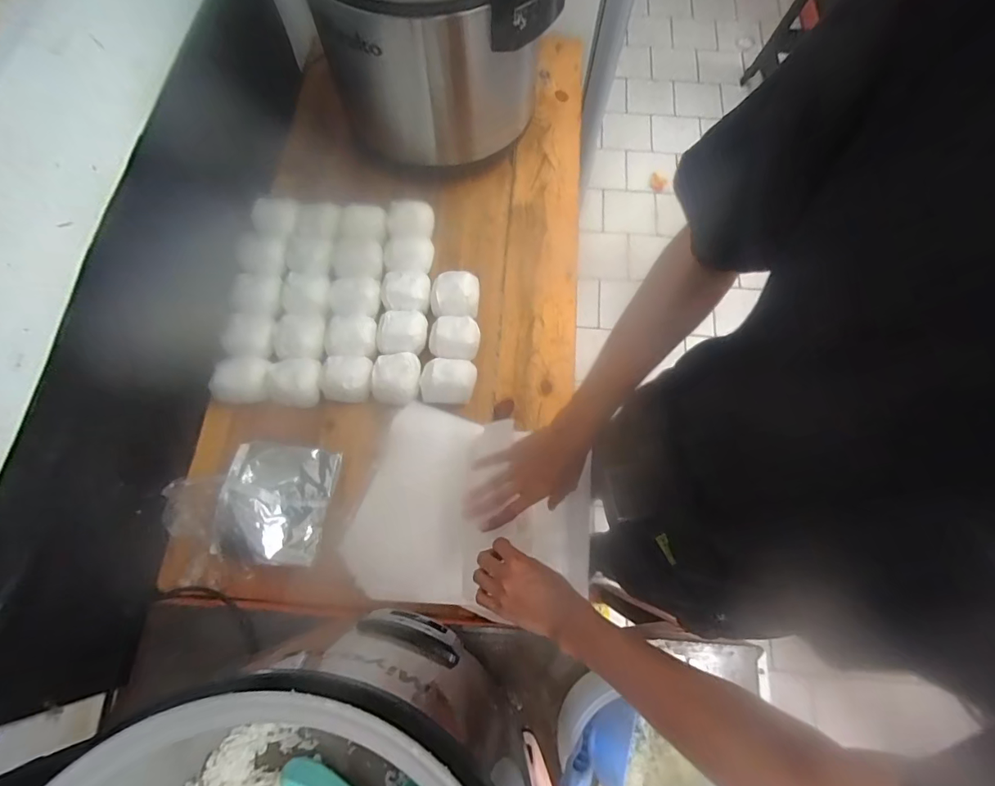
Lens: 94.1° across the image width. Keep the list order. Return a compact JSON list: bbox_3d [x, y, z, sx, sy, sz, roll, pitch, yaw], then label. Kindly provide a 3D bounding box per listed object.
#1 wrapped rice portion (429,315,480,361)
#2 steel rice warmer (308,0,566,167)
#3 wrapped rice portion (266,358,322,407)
[{"bbox_3d":[-0.070,-0.088,0.749,0.078,0.051,0.076,3,71,1],"label":"wrapped rice portion"},{"bbox_3d":[-0.100,-0.570,0.691,0.317,0.323,0.272,-15,72,-5],"label":"steel rice warmer"},{"bbox_3d":[-0.318,-0.020,0.715,0.081,0.029,0.074,-2,71,-1],"label":"wrapped rice portion"}]

